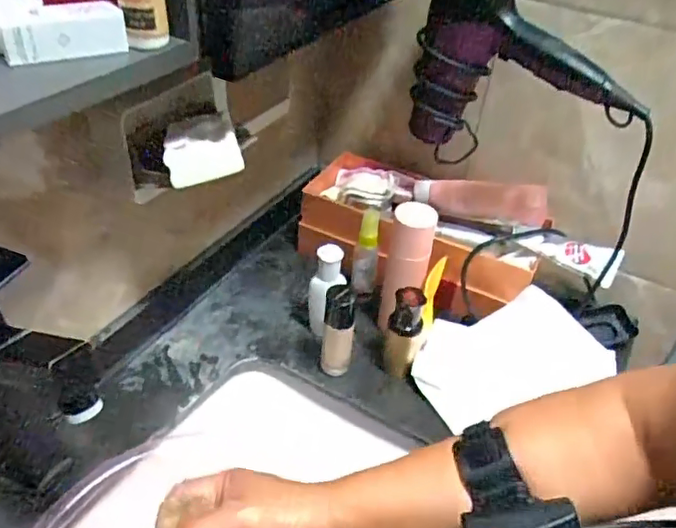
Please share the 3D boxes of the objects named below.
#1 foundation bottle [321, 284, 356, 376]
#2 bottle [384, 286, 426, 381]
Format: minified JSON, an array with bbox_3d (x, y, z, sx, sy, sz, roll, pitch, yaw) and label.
[{"bbox_3d":[0.001,0.078,0.636,0.034,0.125,0.026,7,40,1],"label":"foundation bottle"},{"bbox_3d":[0.074,0.080,0.642,0.038,0.112,0.034,14,41,10],"label":"bottle"}]

